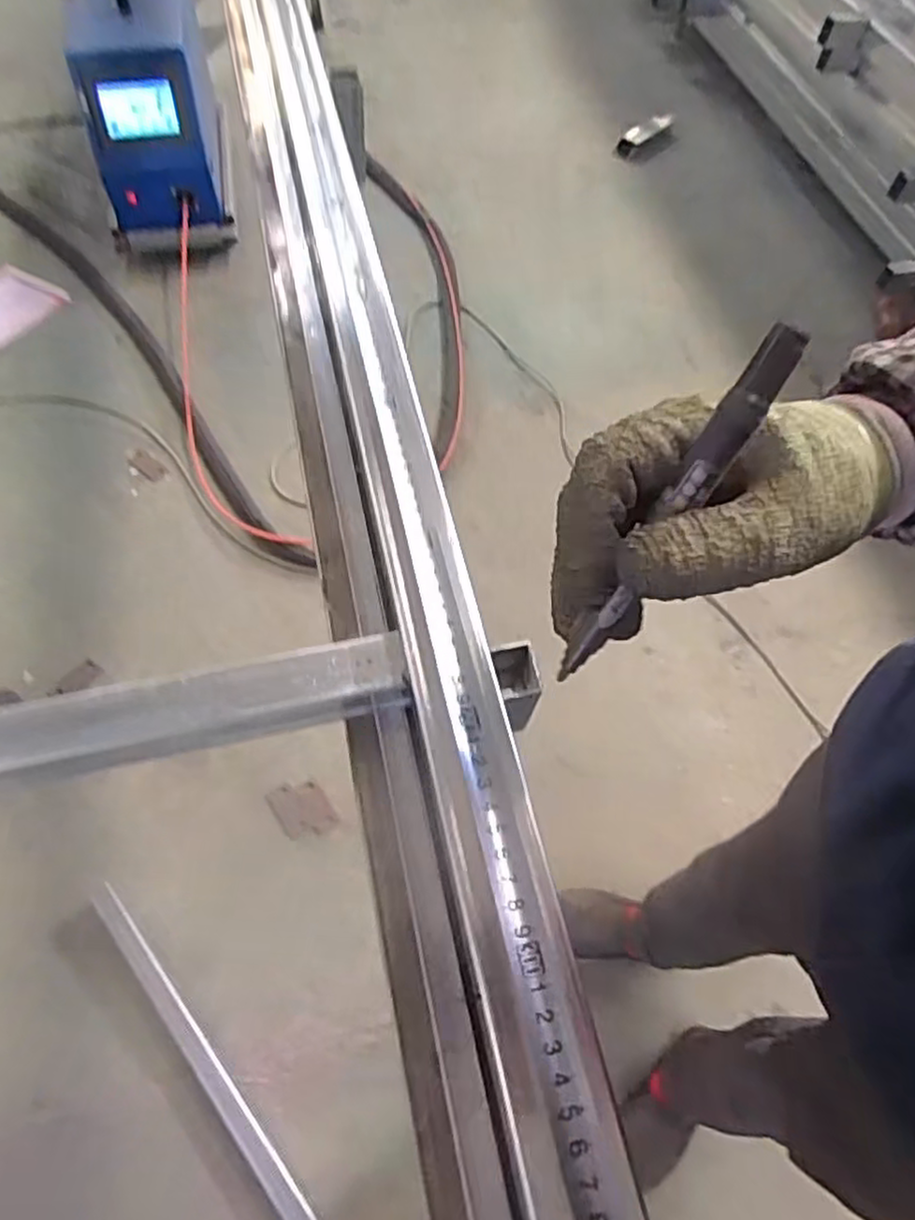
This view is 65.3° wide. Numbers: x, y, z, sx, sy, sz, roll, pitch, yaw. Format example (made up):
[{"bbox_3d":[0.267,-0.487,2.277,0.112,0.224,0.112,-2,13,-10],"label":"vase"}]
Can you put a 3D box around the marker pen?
[{"bbox_3d":[0.073,-0.032,0.251,0.013,0.138,0.009,36,23,15],"label":"marker pen"}]

